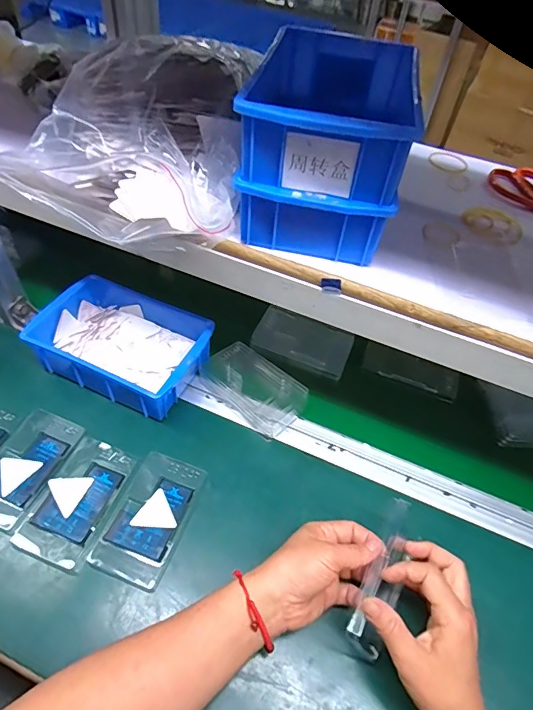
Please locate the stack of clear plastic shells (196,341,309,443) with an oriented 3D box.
[{"bbox_3d":[-0.015,0.041,0.576,0.131,0.031,0.073,39,57,24],"label":"stack of clear plastic shells"}]

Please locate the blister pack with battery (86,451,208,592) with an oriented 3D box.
[{"bbox_3d":[-0.120,0.167,0.465,0.073,0.010,0.126,19,51,10],"label":"blister pack with battery"}]

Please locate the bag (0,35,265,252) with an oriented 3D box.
[{"bbox_3d":[-0.123,-0.196,0.409,0.196,0.107,0.187,1,50,-5],"label":"bag"}]

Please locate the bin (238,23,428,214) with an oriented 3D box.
[{"bbox_3d":[0.054,-0.214,0.392,0.127,0.067,0.199,10,50,3],"label":"bin"}]

